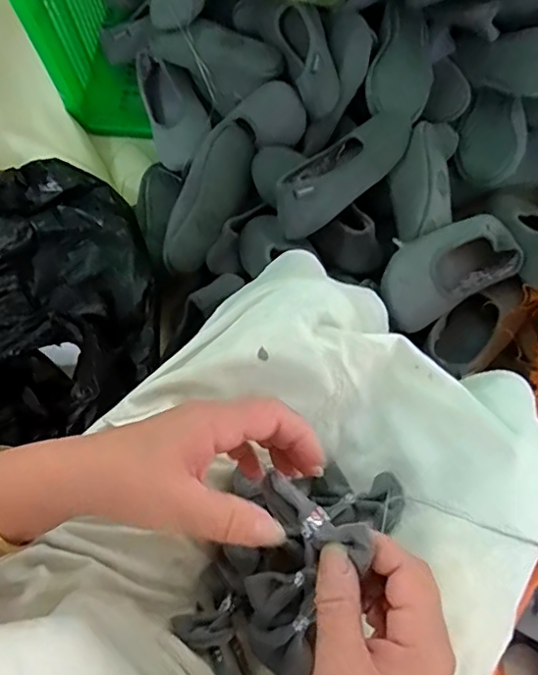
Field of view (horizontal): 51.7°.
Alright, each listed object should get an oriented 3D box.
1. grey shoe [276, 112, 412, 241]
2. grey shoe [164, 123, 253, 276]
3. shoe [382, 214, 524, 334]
[{"bbox_3d":[0.097,-0.230,0.756,0.235,0.062,0.093,-38,77,-10],"label":"grey shoe"},{"bbox_3d":[-0.087,-0.206,0.808,0.085,0.059,0.235,16,74,5],"label":"grey shoe"},{"bbox_3d":[0.228,-0.088,0.713,0.207,0.058,0.092,-25,74,-25],"label":"shoe"}]

